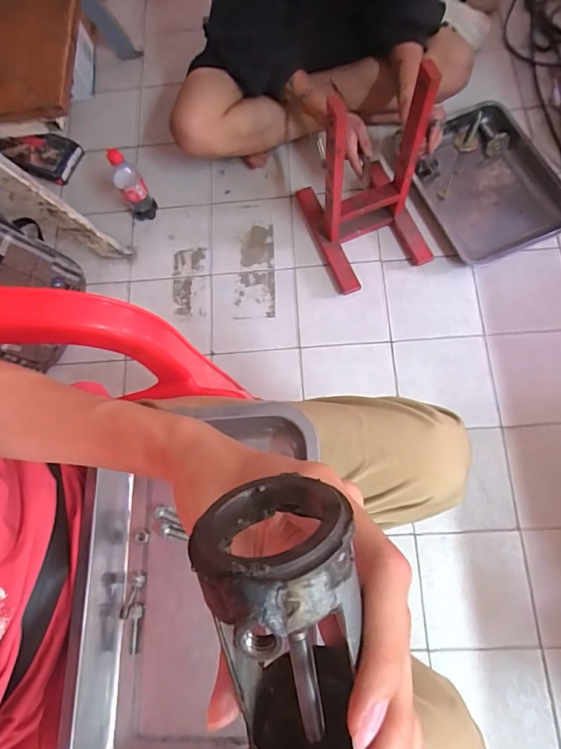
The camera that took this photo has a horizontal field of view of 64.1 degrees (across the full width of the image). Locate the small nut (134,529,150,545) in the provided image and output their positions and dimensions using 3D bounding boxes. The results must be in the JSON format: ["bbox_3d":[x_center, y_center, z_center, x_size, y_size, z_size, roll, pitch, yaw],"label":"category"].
[{"bbox_3d":[-0.128,0.150,0.414,0.014,0.006,0.014,-1,74,5],"label":"small nut"}]

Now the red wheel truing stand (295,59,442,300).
[{"bbox_3d":[0.182,-0.404,0.909,0.224,0.369,0.297,-22,73,-4],"label":"red wheel truing stand"}]

